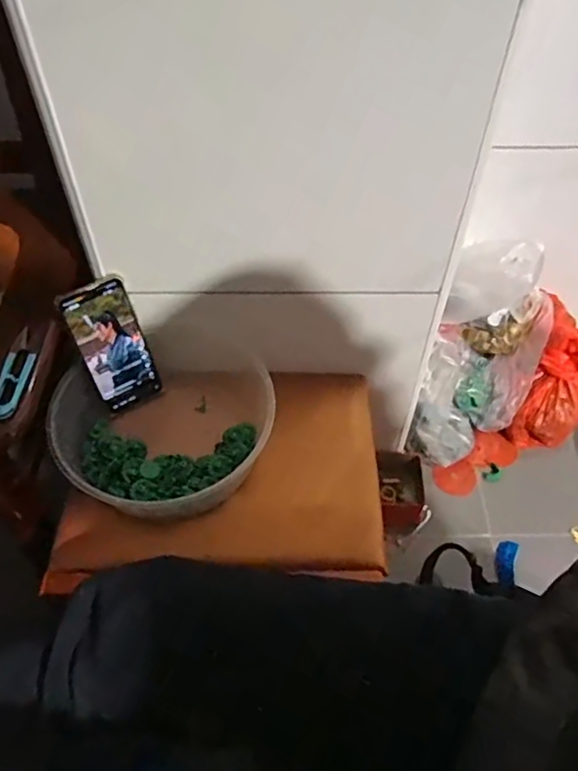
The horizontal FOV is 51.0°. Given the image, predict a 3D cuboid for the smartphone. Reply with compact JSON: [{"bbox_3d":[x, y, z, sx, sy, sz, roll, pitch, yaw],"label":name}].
[{"bbox_3d":[-0.203,-0.045,0.701,0.078,0.155,0.013,-28,37,-19],"label":"smartphone"}]

